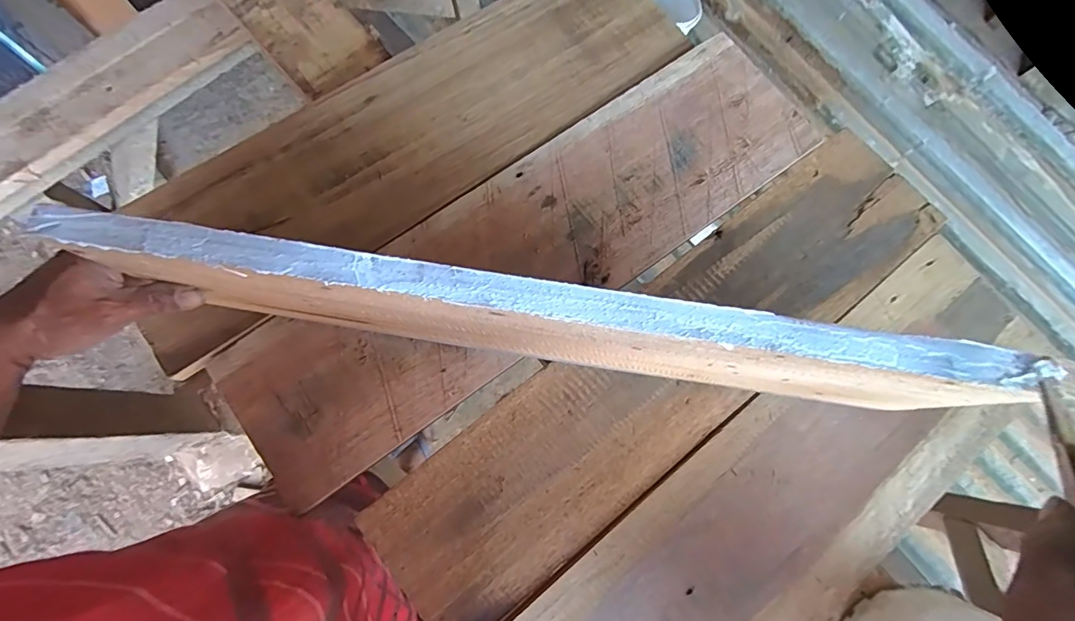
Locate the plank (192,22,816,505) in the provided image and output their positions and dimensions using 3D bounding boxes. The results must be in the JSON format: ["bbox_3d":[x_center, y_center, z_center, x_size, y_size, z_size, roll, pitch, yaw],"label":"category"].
[{"bbox_3d":[-0.004,-0.067,0.504,0.650,0.012,0.174,-35,79,-8],"label":"plank"}]

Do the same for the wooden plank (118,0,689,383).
[{"bbox_3d":[-0.134,-0.195,0.531,0.641,0.024,0.183,-36,80,-8],"label":"wooden plank"}]

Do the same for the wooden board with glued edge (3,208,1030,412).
[{"bbox_3d":[0.002,0.006,0.362,0.619,0.135,0.028,9,77,-1],"label":"wooden board with glued edge"}]

